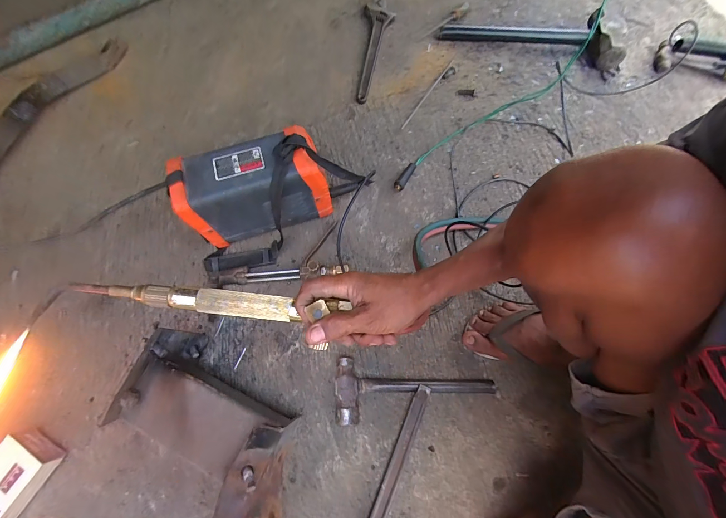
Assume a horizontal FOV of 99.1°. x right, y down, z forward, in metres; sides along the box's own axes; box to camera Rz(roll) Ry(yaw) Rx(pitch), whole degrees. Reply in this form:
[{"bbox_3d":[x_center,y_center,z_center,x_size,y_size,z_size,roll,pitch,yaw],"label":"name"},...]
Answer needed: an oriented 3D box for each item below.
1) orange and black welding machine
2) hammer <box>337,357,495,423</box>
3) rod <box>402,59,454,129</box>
[{"bbox_3d":[-0.192,-0.122,0.571,0.246,0.182,0.113,-19,72,-6],"label":"orange and black welding machine"},{"bbox_3d":[0.089,0.222,0.526,0.271,0.034,0.101,-1,72,0],"label":"hammer"},{"bbox_3d":[0.167,-0.422,0.780,0.008,0.012,0.273,31,74,10],"label":"rod"}]

